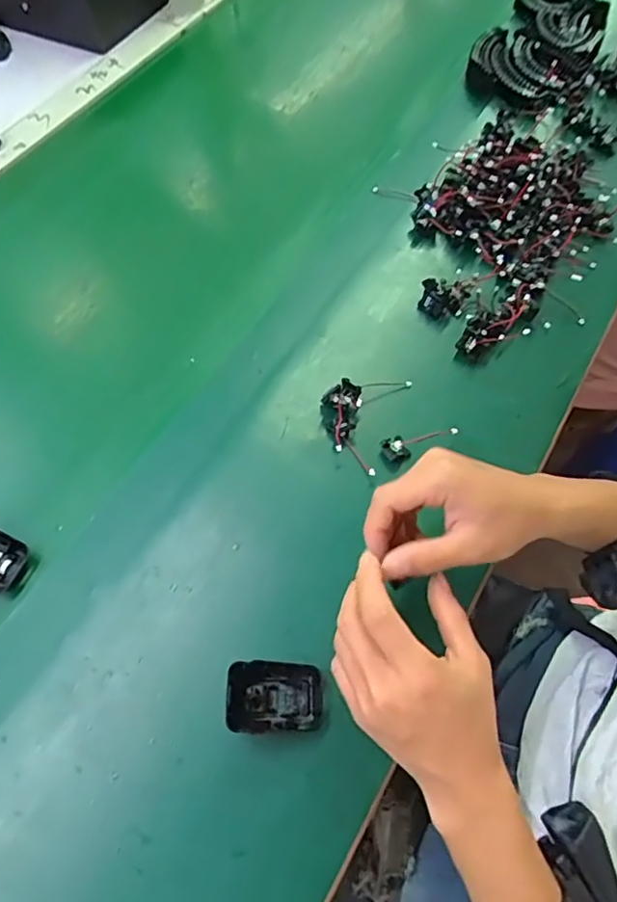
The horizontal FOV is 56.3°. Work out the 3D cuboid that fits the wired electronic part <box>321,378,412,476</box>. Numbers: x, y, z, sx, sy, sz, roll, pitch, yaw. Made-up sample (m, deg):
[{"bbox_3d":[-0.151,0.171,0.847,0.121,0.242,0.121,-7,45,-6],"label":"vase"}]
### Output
[{"bbox_3d":[0.044,-0.037,0.504,0.064,0.026,0.100,19,65,11],"label":"wired electronic part"}]

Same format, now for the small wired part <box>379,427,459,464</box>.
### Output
[{"bbox_3d":[0.096,-0.012,0.496,0.068,0.014,0.023,-23,64,-10],"label":"small wired part"}]

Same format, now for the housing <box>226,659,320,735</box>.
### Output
[{"bbox_3d":[-0.022,0.169,0.398,0.061,0.046,0.046,1,63,2],"label":"housing"}]

